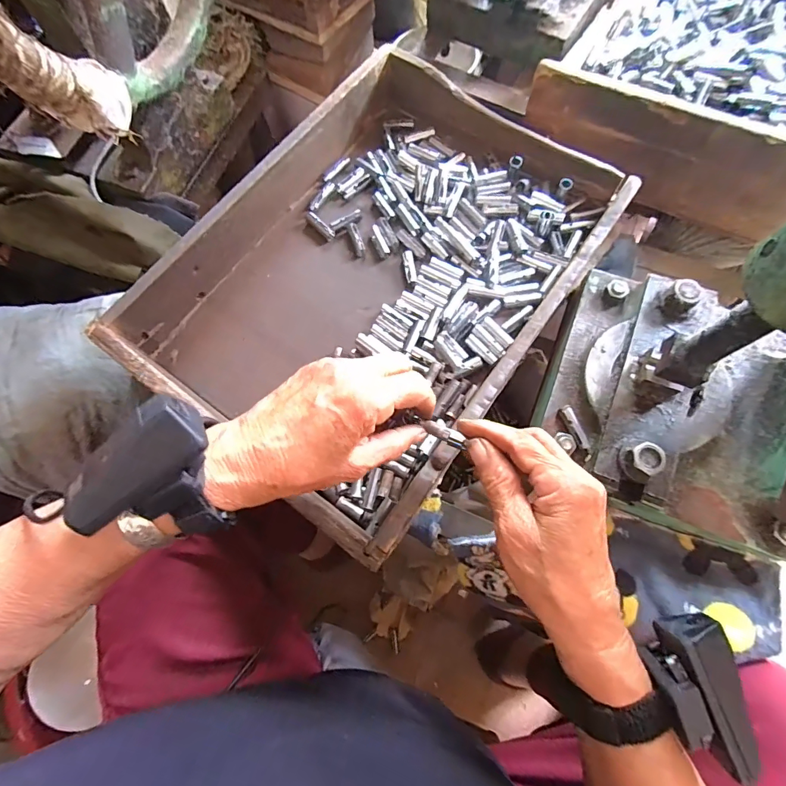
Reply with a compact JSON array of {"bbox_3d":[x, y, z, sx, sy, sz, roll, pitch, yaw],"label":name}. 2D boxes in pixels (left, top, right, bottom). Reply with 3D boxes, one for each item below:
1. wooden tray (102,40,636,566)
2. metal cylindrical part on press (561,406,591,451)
[{"bbox_3d":[-0.009,-0.120,0.414,0.312,0.079,0.436,34,76,12],"label":"wooden tray"},{"bbox_3d":[0.158,0.029,0.363,0.009,0.010,0.041,-23,72,-6],"label":"metal cylindrical part on press"}]

